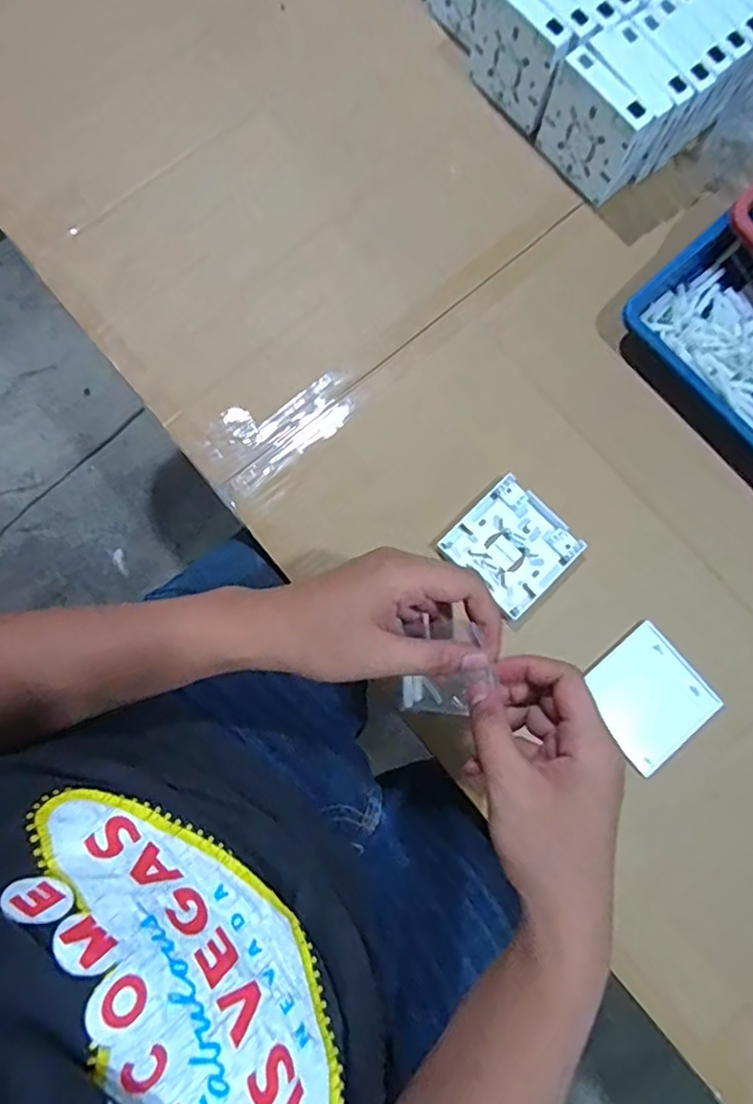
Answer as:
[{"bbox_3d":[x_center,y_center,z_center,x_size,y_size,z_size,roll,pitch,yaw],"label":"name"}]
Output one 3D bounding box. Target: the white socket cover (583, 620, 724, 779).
[{"bbox_3d":[0.212,0.113,0.480,0.085,0.007,0.085,-39,83,-7],"label":"white socket cover"}]

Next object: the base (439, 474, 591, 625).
[{"bbox_3d":[0.111,-0.005,0.507,0.086,0.011,0.087,-44,83,-7],"label":"base"}]

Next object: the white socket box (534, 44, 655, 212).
[{"bbox_3d":[0.183,-0.363,0.533,0.023,0.086,0.088,-38,82,-7],"label":"white socket box"}]

